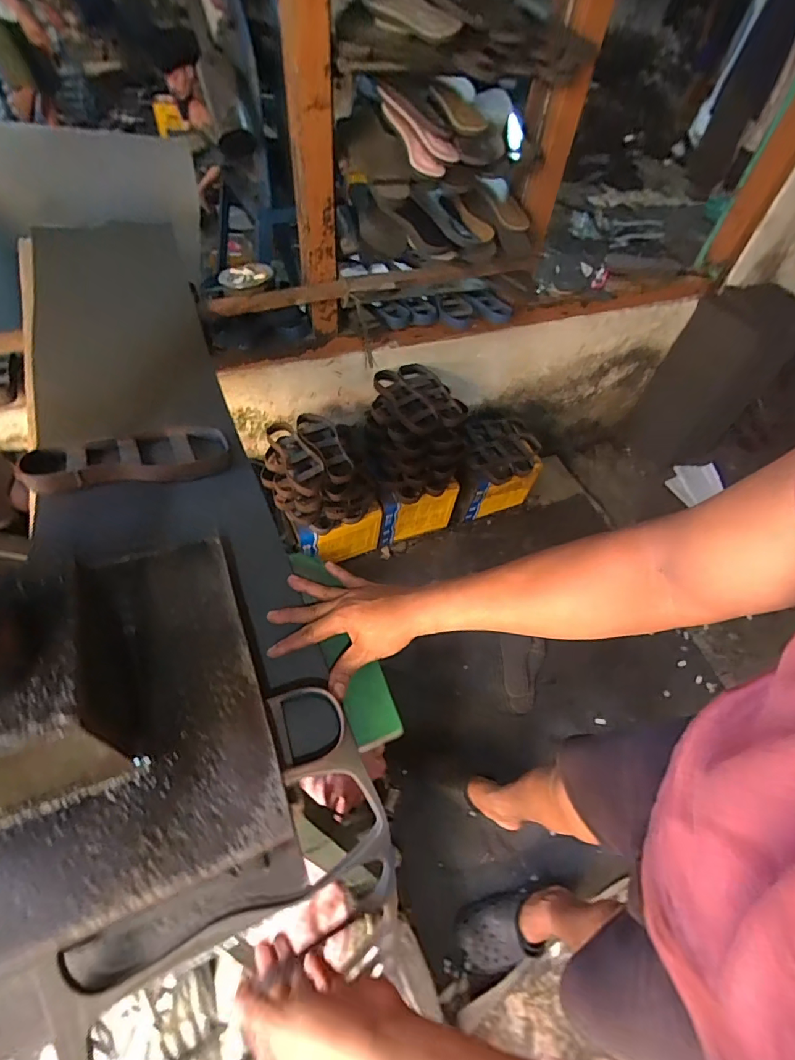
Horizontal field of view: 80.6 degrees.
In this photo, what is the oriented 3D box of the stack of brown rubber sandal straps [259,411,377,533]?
[{"bbox_3d":[-0.217,-0.158,1.279,0.284,0.221,0.239,-32,62,-26],"label":"stack of brown rubber sandal straps"}]

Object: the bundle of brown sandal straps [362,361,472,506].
[{"bbox_3d":[0.045,-0.273,1.365,0.268,0.304,0.232,-14,56,-15],"label":"bundle of brown sandal straps"}]

